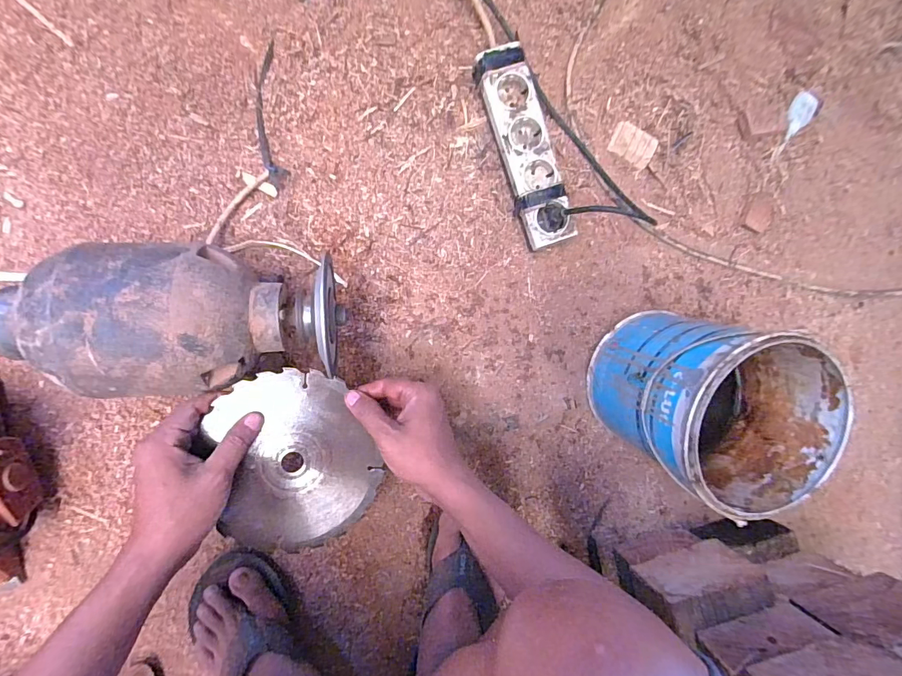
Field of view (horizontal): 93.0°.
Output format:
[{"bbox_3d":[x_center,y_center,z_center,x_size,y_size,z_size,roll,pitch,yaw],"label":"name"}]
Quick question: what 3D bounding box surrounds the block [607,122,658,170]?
[{"bbox_3d":[0.258,-0.274,0.606,0.064,0.006,0.045,32,97,-1],"label":"block"}]

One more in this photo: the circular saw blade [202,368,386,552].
[{"bbox_3d":[-0.146,0.119,0.413,0.144,0.011,0.169,-8,94,-13],"label":"circular saw blade"}]

